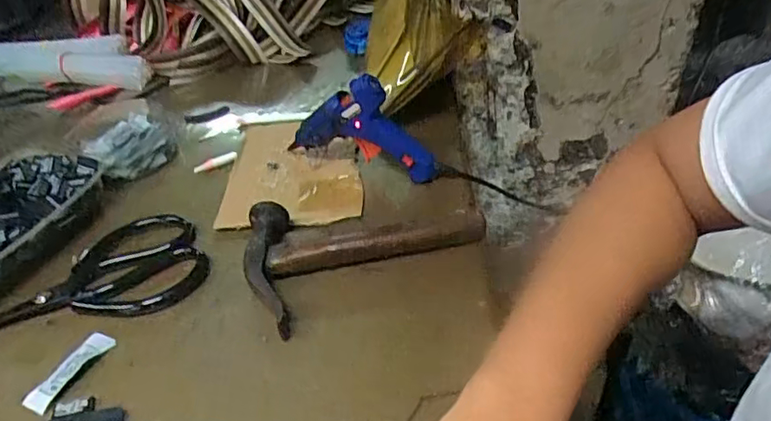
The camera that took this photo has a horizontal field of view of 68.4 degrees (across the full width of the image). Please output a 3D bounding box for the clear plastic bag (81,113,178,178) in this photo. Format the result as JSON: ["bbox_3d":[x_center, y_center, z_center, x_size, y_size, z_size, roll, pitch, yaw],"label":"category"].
[{"bbox_3d":[-0.266,-0.066,0.589,0.074,0.022,0.093,-33,46,-29],"label":"clear plastic bag"}]

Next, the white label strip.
[{"bbox_3d":[-0.215,0.107,0.386,0.022,0.006,0.062,14,44,24],"label":"white label strip"}]

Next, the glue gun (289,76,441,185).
[{"bbox_3d":[-0.023,-0.077,0.507,0.137,0.094,0.025,10,42,20],"label":"glue gun"}]

